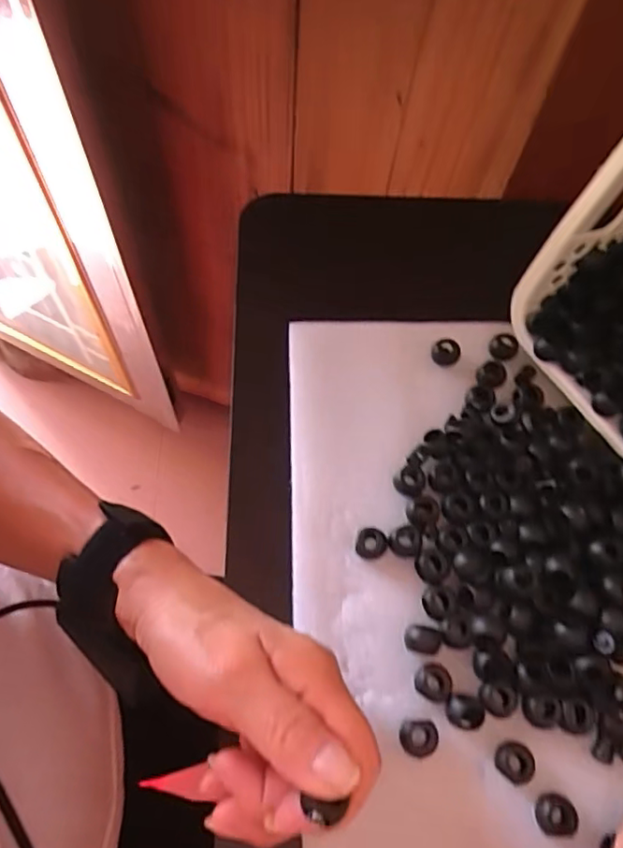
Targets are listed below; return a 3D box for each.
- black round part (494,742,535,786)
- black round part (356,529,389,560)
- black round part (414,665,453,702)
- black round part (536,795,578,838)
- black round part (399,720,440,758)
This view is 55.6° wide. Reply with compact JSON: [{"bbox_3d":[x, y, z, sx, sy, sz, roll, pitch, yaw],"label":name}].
[{"bbox_3d":[0.093,0.156,0.271,0.016,0.008,0.017,1,63,-2],"label":"black round part"},{"bbox_3d":[0.032,0.064,0.315,0.016,0.007,0.015,1,63,-2],"label":"black round part"},{"bbox_3d":[0.059,0.124,0.284,0.017,0.006,0.016,1,63,-2],"label":"black round part"},{"bbox_3d":[0.109,0.174,0.263,0.017,0.007,0.015,4,63,-1],"label":"black round part"},{"bbox_3d":[0.050,0.145,0.273,0.017,0.007,0.015,5,63,0],"label":"black round part"}]

